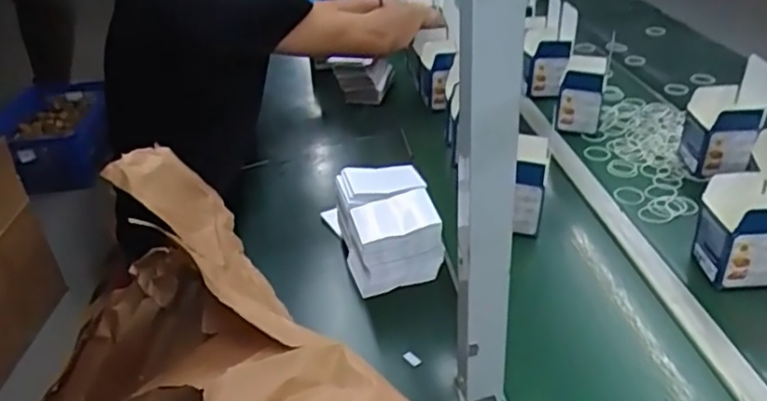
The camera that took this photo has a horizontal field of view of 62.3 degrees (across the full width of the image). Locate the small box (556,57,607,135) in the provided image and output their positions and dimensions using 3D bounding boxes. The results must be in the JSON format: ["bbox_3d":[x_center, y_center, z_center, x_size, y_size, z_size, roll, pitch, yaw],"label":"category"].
[{"bbox_3d":[0.372,-0.196,1.193,0.077,0.119,0.096,7,37,18],"label":"small box"}]

